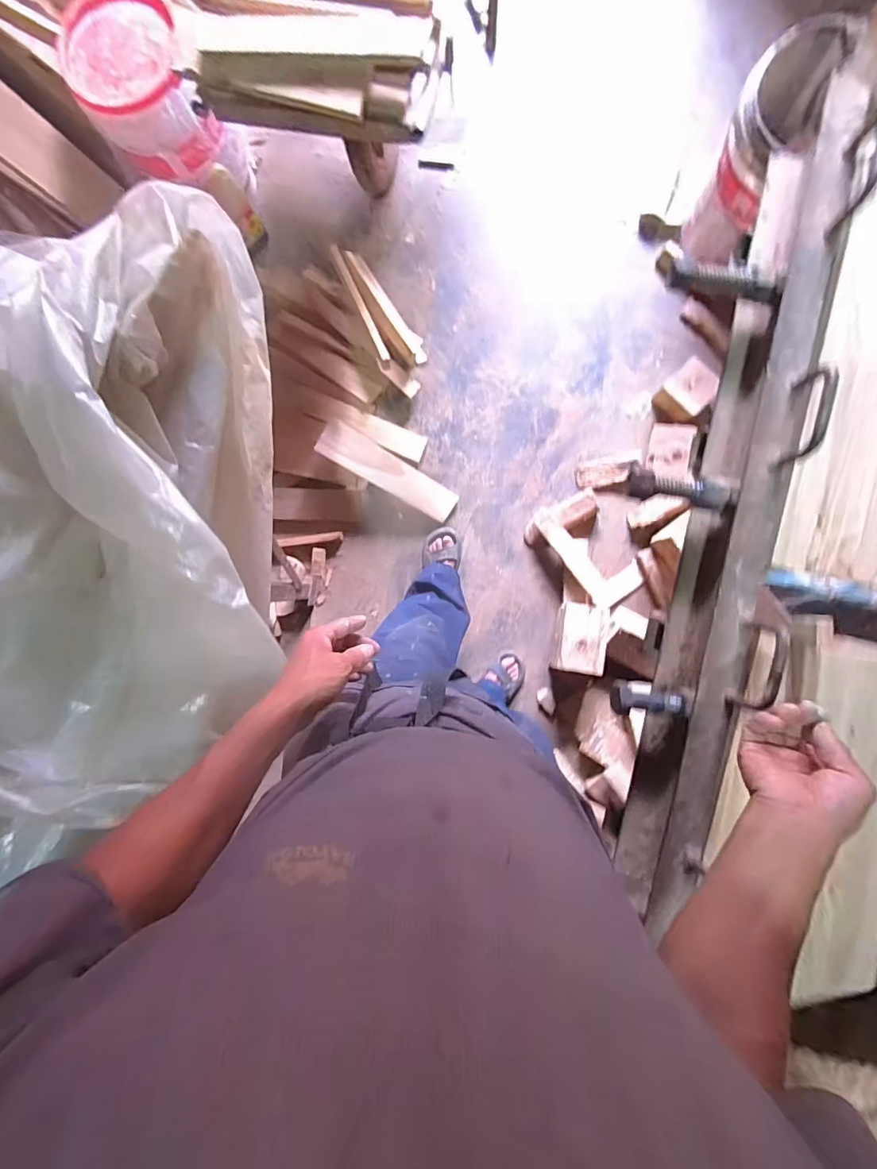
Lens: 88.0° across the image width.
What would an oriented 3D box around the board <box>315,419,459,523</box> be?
[{"bbox_3d":[-0.141,-0.325,1.317,0.424,0.022,0.104,28,112,-16],"label":"board"}]

